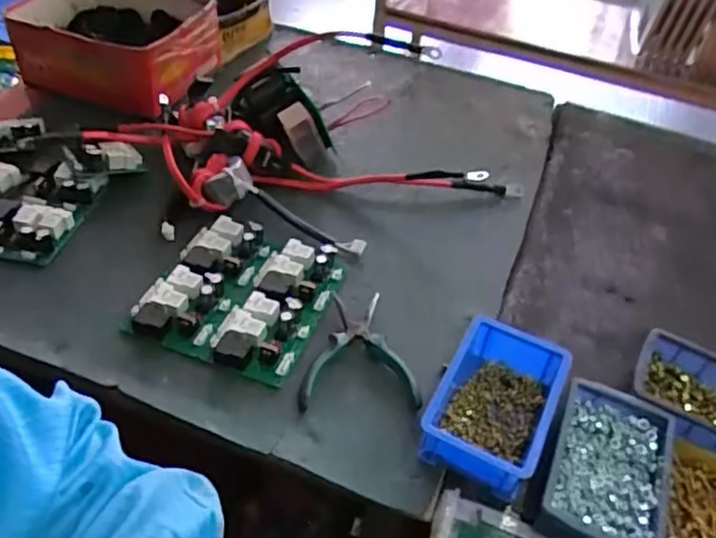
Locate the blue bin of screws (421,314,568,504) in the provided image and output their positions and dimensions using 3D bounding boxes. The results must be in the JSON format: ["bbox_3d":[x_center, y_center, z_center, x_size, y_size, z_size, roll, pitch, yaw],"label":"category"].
[{"bbox_3d":[0.126,0.124,0.579,0.099,0.056,0.144,22,46,17],"label":"blue bin of screws"}]

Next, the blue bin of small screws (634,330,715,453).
[{"bbox_3d":[0.334,0.132,0.595,0.146,0.050,0.106,21,46,16],"label":"blue bin of small screws"}]

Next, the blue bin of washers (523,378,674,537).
[{"bbox_3d":[0.211,0.174,0.541,0.101,0.046,0.143,22,46,16],"label":"blue bin of washers"}]

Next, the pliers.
[{"bbox_3d":[-0.003,0.077,0.636,0.113,0.023,0.145,0,44,-6],"label":"pliers"}]

